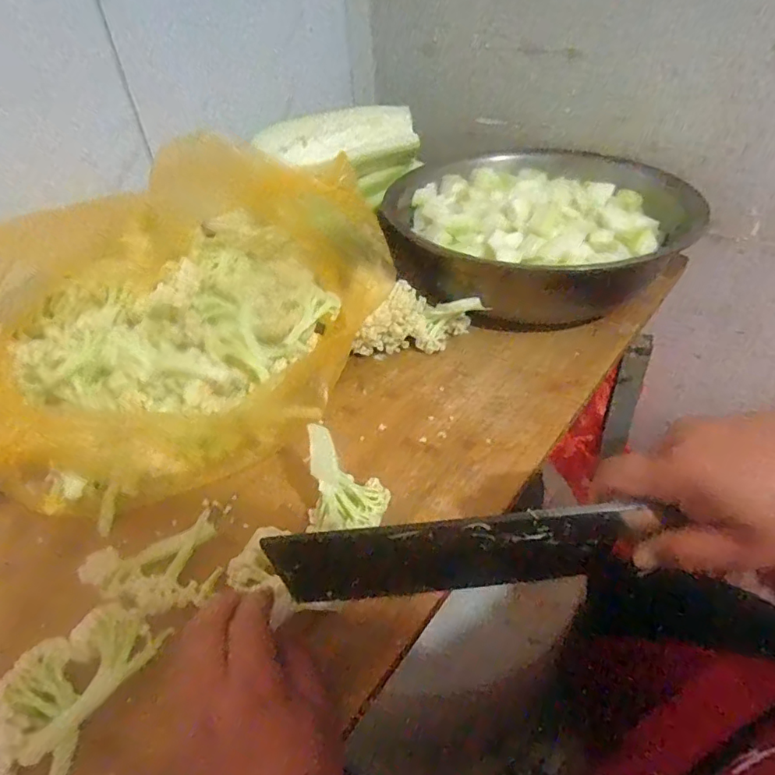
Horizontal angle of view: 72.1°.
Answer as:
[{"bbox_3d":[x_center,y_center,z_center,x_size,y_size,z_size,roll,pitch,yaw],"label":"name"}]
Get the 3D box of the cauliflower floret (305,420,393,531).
[{"bbox_3d":[-0.033,0.080,0.430,0.065,0.070,0.070,-5,40,0],"label":"cauliflower floret"}]

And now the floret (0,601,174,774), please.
[{"bbox_3d":[-0.203,0.197,0.336,0.062,0.041,0.122,9,42,15],"label":"floret"}]

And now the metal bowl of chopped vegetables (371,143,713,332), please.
[{"bbox_3d":[0.180,-0.213,0.734,0.383,0.124,0.366,-3,40,2],"label":"metal bowl of chopped vegetables"}]

